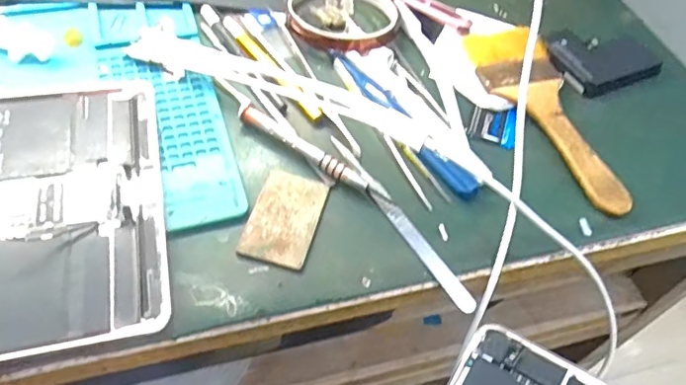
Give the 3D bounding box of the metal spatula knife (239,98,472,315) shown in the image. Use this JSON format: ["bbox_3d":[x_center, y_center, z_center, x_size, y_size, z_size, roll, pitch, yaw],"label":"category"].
[{"bbox_3d":[0.009,0.001,0.323,0.176,0.013,0.023,39,58,20],"label":"metal spatula knife"}]

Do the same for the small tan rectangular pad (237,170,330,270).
[{"bbox_3d":[-0.032,0.013,0.310,0.036,0.004,0.058,16,53,4],"label":"small tan rectangular pad"}]

